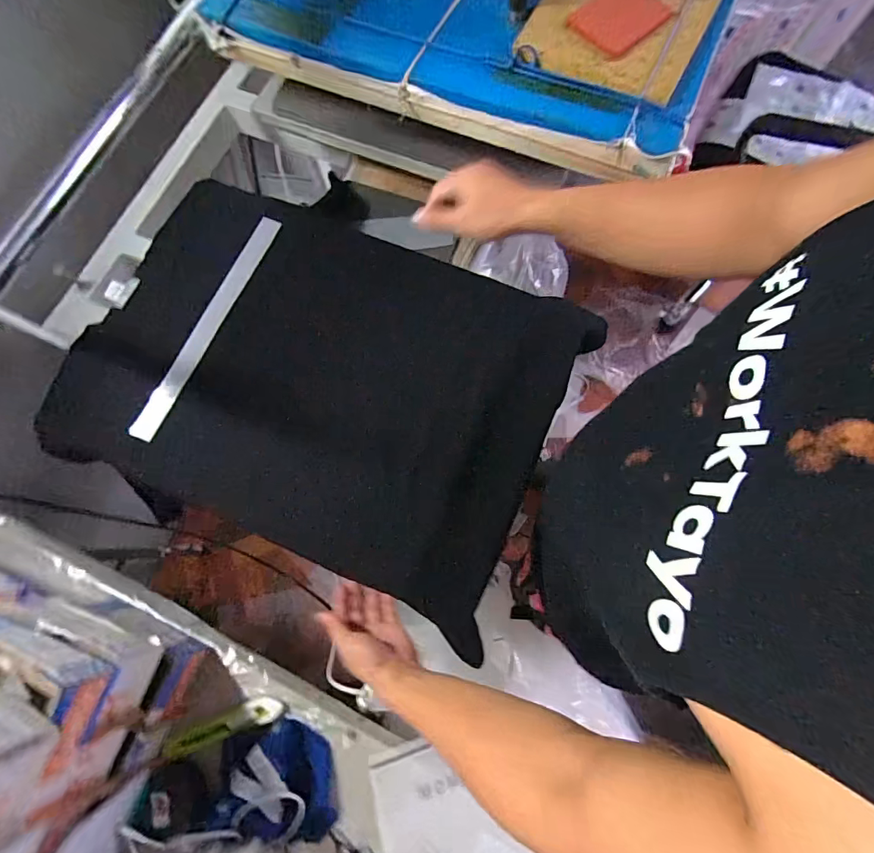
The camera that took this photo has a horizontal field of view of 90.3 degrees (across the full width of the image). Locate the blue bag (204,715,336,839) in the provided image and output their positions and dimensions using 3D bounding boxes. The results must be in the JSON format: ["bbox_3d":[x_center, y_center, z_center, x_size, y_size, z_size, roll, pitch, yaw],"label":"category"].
[{"bbox_3d":[-0.197,0.433,0.522,0.155,0.049,0.127,9,75,5],"label":"blue bag"}]

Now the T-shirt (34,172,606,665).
[{"bbox_3d":[-0.138,-0.076,0.576,0.583,0.094,0.462,23,76,8],"label":"T-shirt"}]

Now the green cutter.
[{"bbox_3d":[-0.268,0.378,0.551,0.145,0.014,0.030,-18,74,-3],"label":"green cutter"}]

